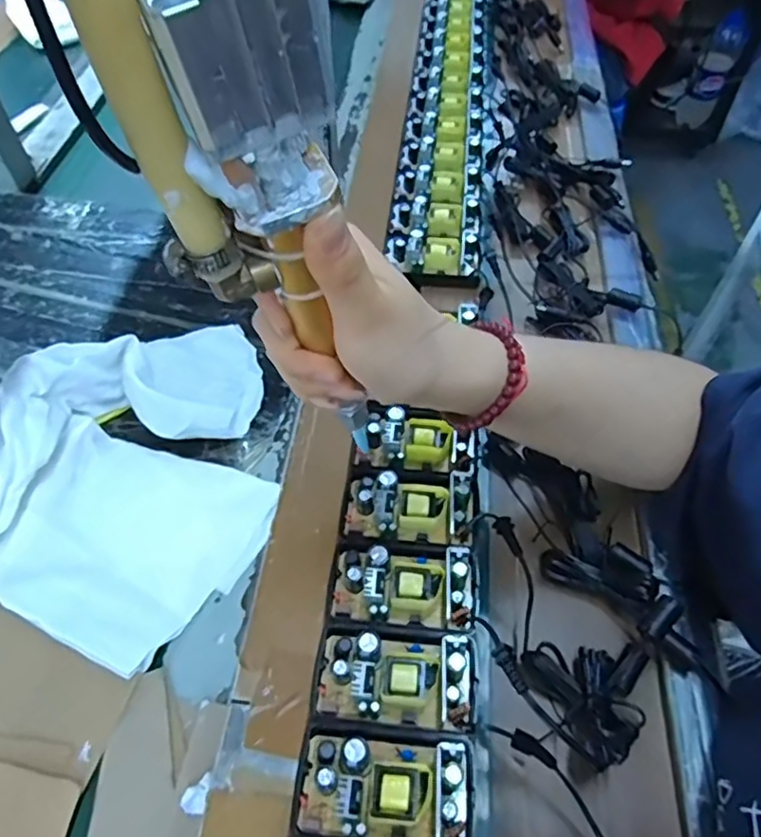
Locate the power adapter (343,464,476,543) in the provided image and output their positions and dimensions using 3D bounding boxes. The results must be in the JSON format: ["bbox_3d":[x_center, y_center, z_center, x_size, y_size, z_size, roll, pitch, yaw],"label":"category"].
[{"bbox_3d":[0.018,0.049,0.369,0.077,0.021,0.049,-2,50,1],"label":"power adapter"}]

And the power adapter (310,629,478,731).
[{"bbox_3d":[0.008,0.129,0.310,0.079,0.023,0.045,2,50,5],"label":"power adapter"}]

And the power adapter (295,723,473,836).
[{"bbox_3d":[0.002,0.169,0.282,0.079,0.024,0.049,3,51,6],"label":"power adapter"}]

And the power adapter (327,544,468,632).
[{"bbox_3d":[0.011,0.090,0.339,0.076,0.022,0.046,2,50,4],"label":"power adapter"}]

